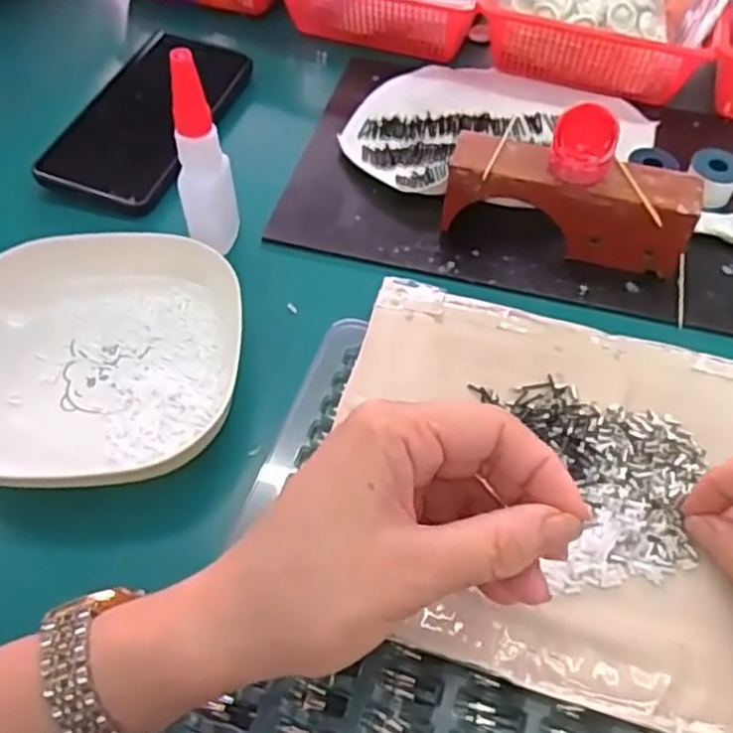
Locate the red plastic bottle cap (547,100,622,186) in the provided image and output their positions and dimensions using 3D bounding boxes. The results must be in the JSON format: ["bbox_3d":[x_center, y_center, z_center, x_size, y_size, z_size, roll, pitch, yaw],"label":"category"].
[{"bbox_3d":[0.113,-0.115,0.370,0.031,0.029,0.027,17,55,11],"label":"red plastic bottle cap"}]

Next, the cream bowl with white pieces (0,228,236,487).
[{"bbox_3d":[-0.134,-0.009,0.347,0.133,0.028,0.137,-2,54,-4],"label":"cream bowl with white pieces"}]

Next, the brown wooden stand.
[{"bbox_3d":[0.113,-0.090,0.400,0.131,0.052,0.032,16,55,10],"label":"brown wooden stand"}]

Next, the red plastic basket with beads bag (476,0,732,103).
[{"bbox_3d":[0.177,-0.266,0.505,0.162,0.080,0.138,19,55,12],"label":"red plastic basket with beads bag"}]

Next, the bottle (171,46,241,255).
[{"bbox_3d":[-0.086,-0.104,0.365,0.022,0.107,0.030,15,55,9],"label":"bottle"}]

